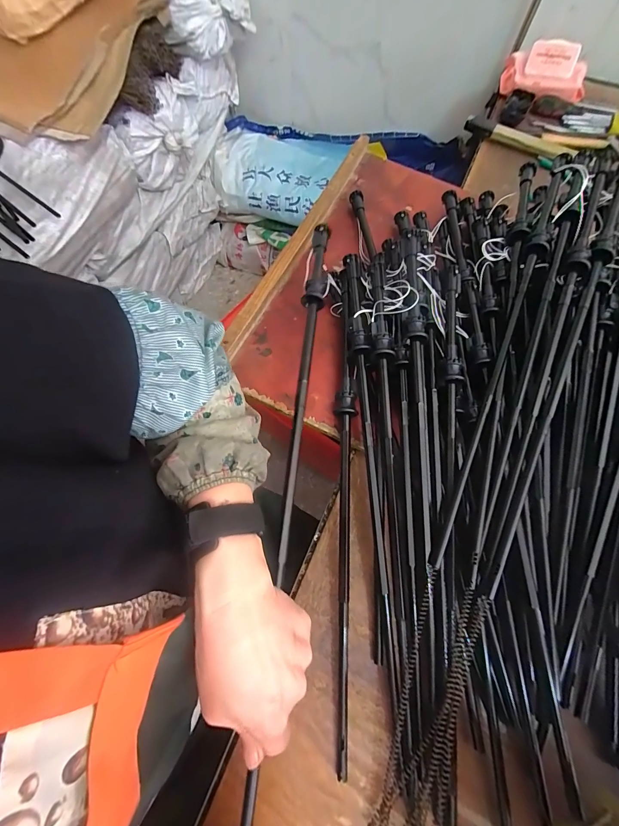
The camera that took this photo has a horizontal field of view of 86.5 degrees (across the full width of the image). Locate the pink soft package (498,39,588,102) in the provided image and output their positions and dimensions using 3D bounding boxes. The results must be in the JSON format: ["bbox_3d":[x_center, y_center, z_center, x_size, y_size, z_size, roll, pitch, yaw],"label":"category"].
[{"bbox_3d":[0.510,-0.729,0.710,0.172,0.075,0.075,16,66,6],"label":"pink soft package"}]

